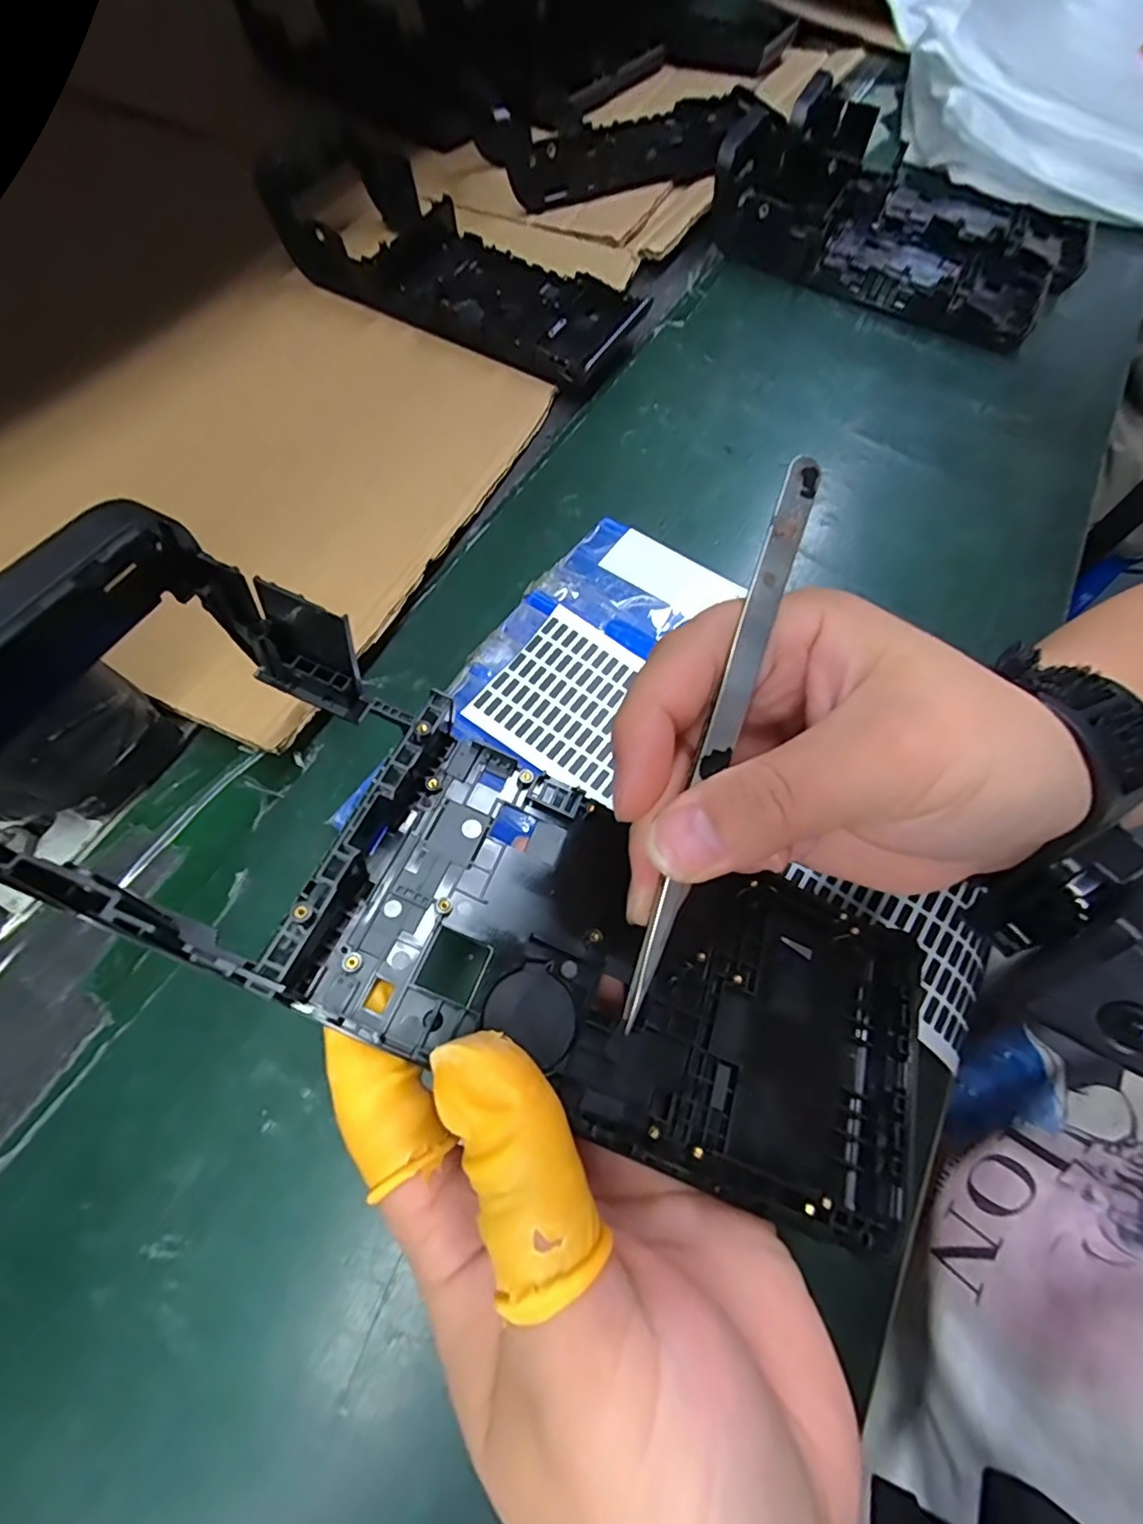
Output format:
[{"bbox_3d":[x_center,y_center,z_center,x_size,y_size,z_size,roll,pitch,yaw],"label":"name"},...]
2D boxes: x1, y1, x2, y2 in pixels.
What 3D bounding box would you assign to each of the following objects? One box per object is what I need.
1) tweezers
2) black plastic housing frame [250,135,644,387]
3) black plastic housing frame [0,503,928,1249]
[{"bbox_3d":[0.034,-0.006,0.129,0.008,0.006,0.128,18,87,8],"label":"tweezers"},{"bbox_3d":[-0.065,-0.287,0.324,0.222,0.050,0.079,30,68,12],"label":"black plastic housing frame"},{"bbox_3d":[-0.017,0.030,0.137,0.221,0.047,0.079,30,68,-9],"label":"black plastic housing frame"}]

